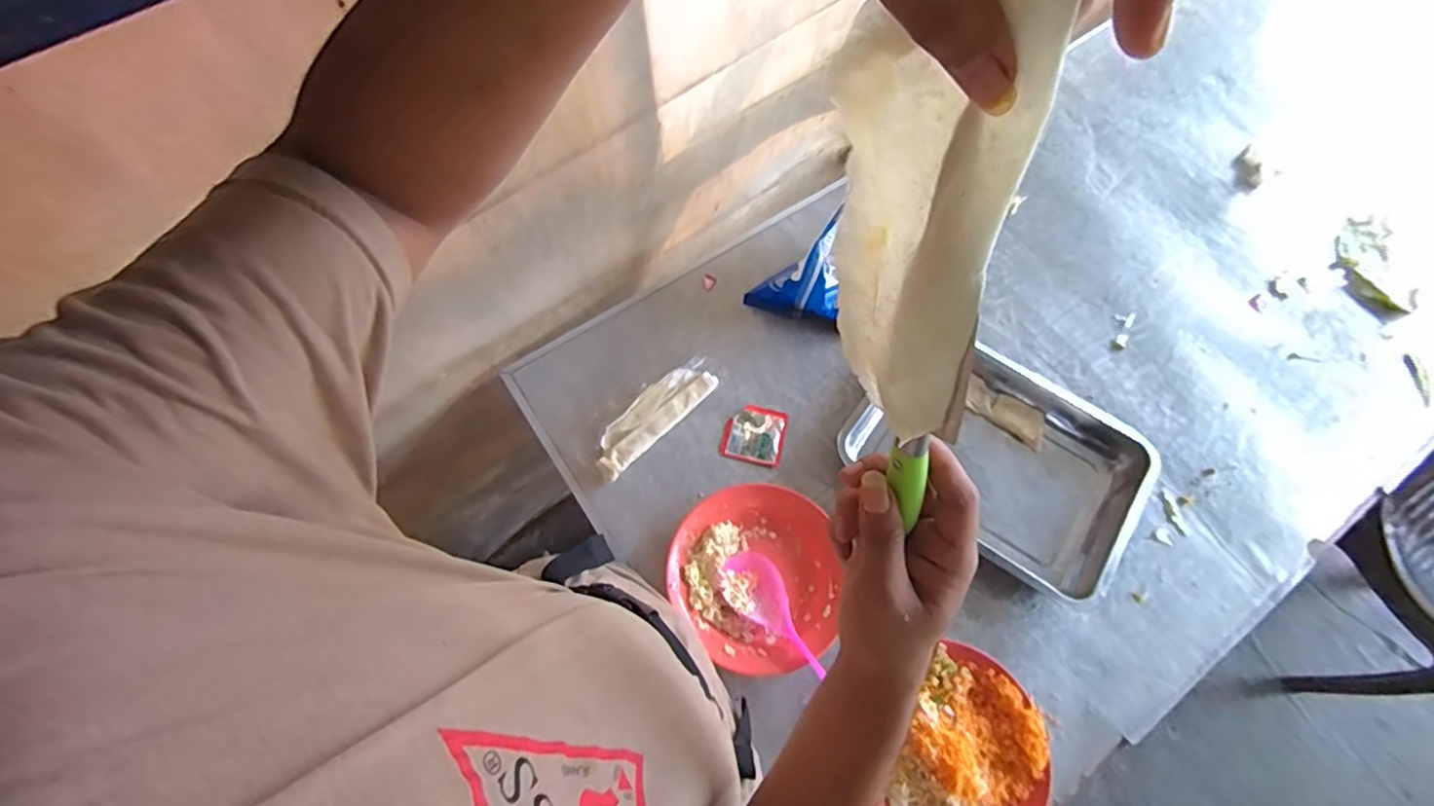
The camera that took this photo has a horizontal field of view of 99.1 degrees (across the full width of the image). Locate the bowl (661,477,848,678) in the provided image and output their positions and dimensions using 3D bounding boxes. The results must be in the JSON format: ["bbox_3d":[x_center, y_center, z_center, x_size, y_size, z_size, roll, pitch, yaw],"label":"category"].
[{"bbox_3d":[0.053,0.203,0.723,0.201,0.041,0.209,1,70,-1],"label":"bowl"}]

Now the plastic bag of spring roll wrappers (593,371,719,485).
[{"bbox_3d":[-0.085,0.019,0.808,0.194,0.028,0.057,-42,76,-15],"label":"plastic bag of spring roll wrappers"}]

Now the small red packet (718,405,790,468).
[{"bbox_3d":[0.050,0.040,0.816,0.081,0.006,0.078,12,70,3],"label":"small red packet"}]

